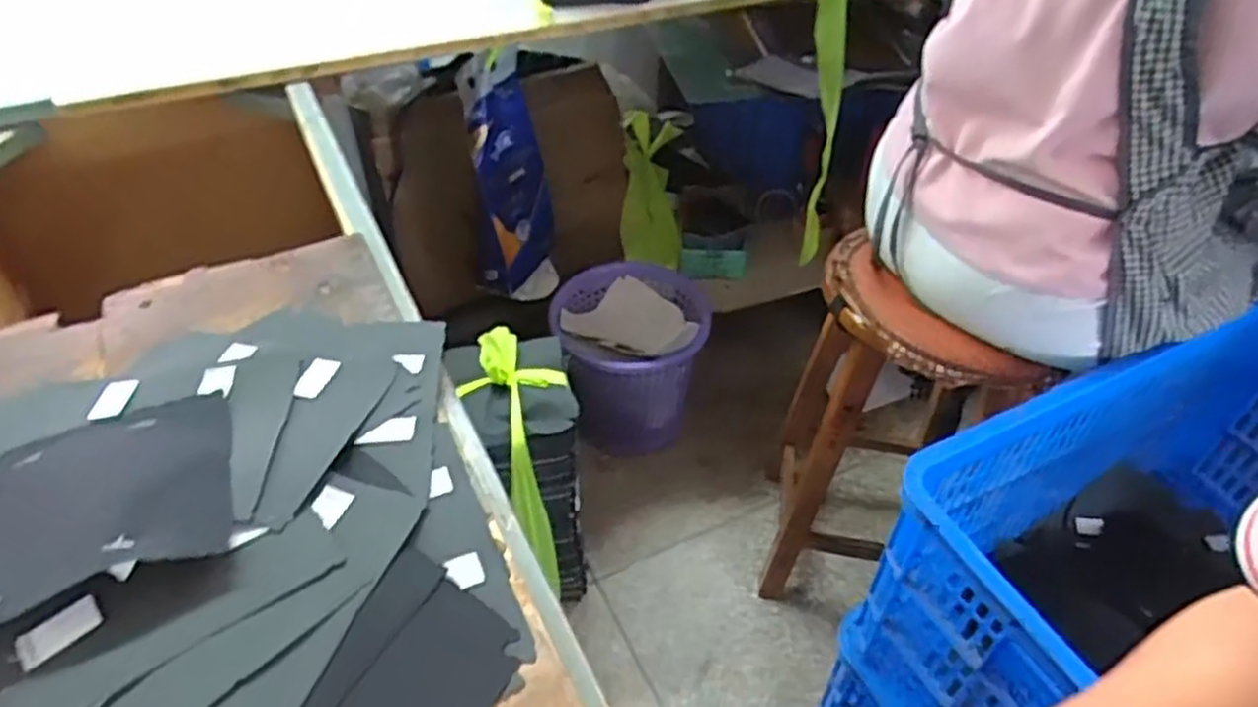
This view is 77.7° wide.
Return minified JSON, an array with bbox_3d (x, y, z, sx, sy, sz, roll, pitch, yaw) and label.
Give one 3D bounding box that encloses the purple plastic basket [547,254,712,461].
[{"bbox_3d":[0.002,0.022,1.453,0.289,0.282,0.271,0,44,0],"label":"purple plastic basket"}]

